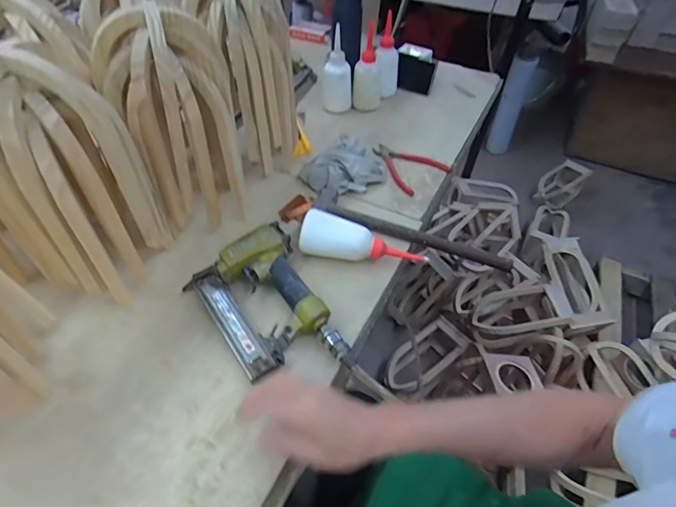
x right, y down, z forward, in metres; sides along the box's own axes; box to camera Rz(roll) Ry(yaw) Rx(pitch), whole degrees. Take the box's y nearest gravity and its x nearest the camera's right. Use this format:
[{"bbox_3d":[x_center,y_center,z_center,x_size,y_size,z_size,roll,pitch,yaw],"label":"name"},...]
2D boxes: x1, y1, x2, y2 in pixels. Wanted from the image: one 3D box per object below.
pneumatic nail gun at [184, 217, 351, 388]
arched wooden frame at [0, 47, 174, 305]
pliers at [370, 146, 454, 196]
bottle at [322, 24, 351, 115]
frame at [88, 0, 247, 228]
[{"bbox_3d":[-0.083,0.066,0.524,0.143,0.050,0.213,-31,55,-27],"label":"pneumatic nail gun"},{"bbox_3d":[-0.293,-0.074,0.471,0.117,0.284,0.139,2,47,-1],"label":"arched wooden frame"},{"bbox_3d":[0.127,-0.173,0.767,0.105,0.019,0.142,-25,53,-24],"label":"pliers"},{"bbox_3d":[0.000,-0.380,0.877,0.063,0.146,0.049,2,47,-1],"label":"bottle"},{"bbox_3d":[-0.212,-0.166,0.540,0.147,0.259,0.094,-10,48,-12],"label":"frame"}]

